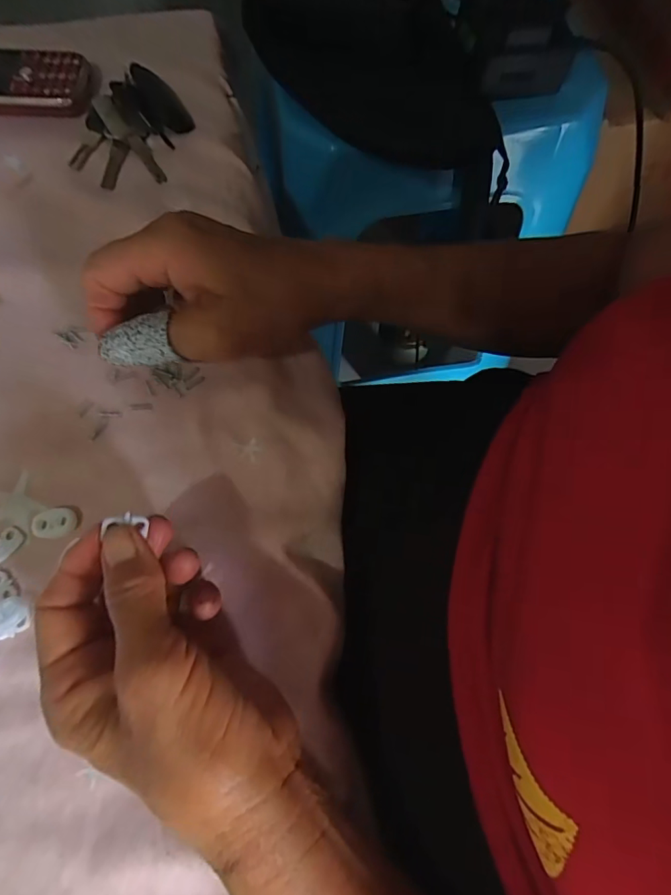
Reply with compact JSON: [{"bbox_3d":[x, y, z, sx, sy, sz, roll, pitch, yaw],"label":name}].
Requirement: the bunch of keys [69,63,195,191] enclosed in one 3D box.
[{"bbox_3d":[-0.143,-0.230,0.342,0.066,0.015,0.101,20,72,5],"label":"bunch of keys"}]

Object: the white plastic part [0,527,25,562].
[{"bbox_3d":[-0.175,0.051,0.253,0.012,0.004,0.019,37,74,10],"label":"white plastic part"}]

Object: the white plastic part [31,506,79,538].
[{"bbox_3d":[-0.150,0.040,0.257,0.021,0.005,0.015,-11,72,-6],"label":"white plastic part"}]

